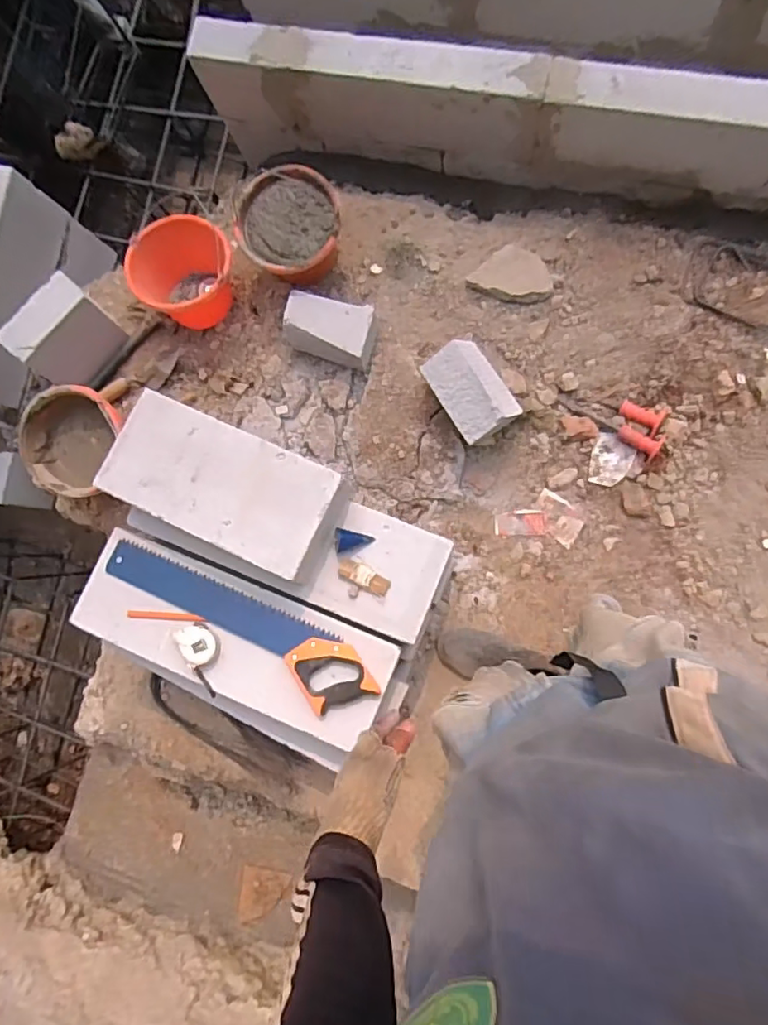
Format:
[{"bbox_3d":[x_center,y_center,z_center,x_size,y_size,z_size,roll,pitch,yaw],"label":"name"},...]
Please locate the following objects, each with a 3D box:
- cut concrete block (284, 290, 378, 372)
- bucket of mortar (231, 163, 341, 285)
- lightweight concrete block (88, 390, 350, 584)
[{"bbox_3d":[-0.129,-0.420,1.373,0.209,0.105,0.129,14,87,9],"label":"cut concrete block"},{"bbox_3d":[-0.213,-0.651,1.379,0.233,0.148,0.229,-1,85,8],"label":"bucket of mortar"},{"bbox_3d":[-0.284,-0.049,1.060,0.404,0.093,0.205,26,91,10],"label":"lightweight concrete block"}]

